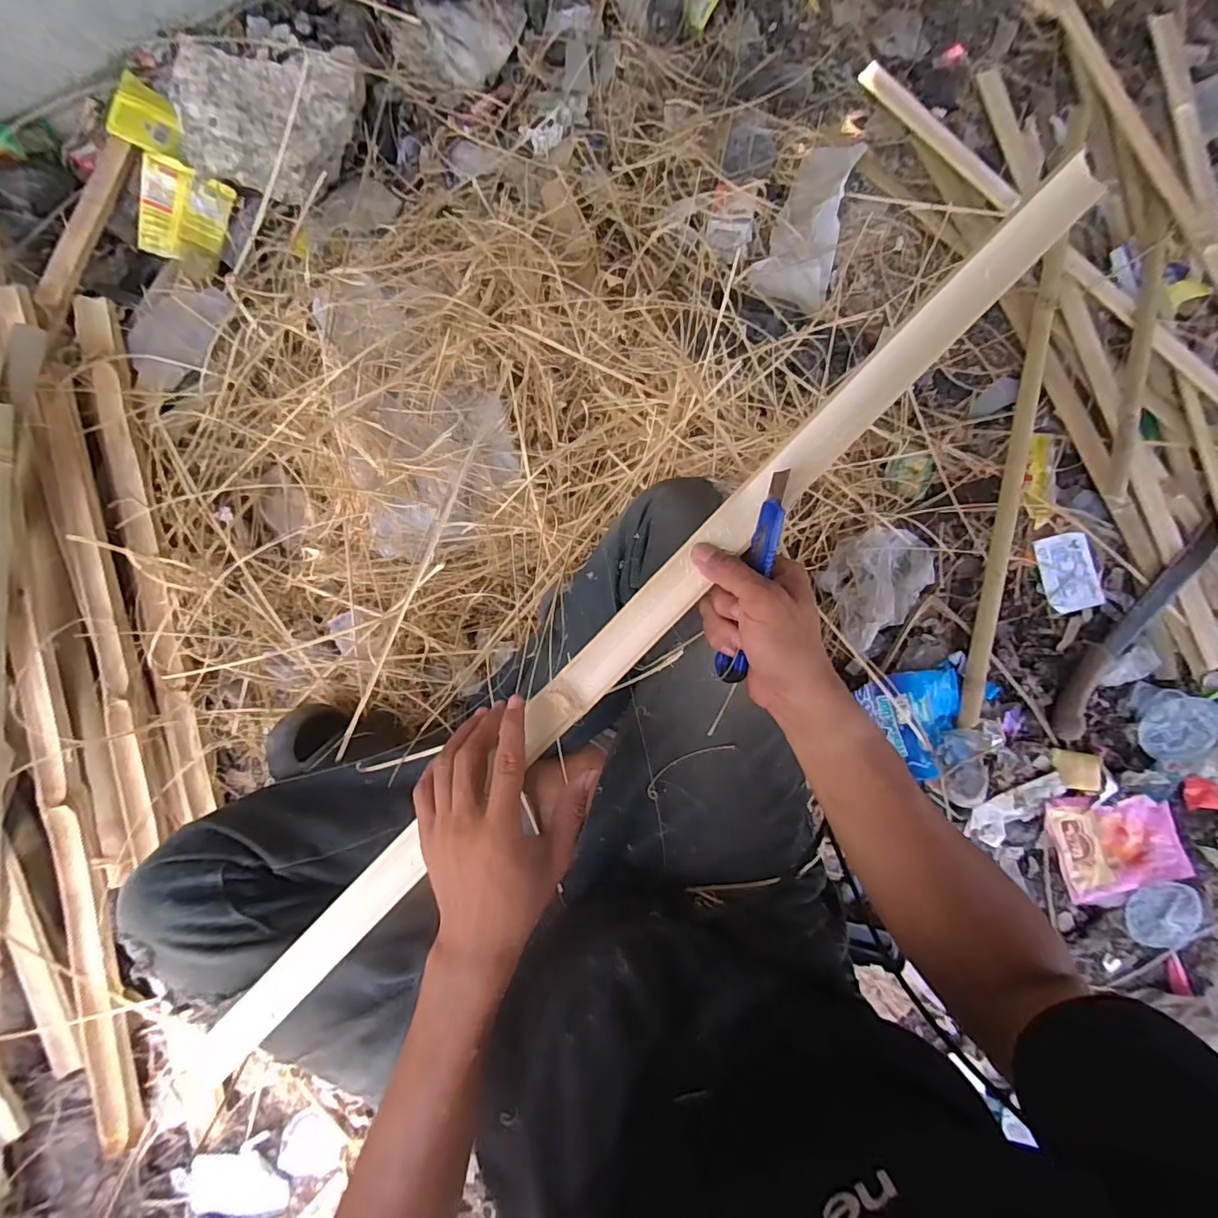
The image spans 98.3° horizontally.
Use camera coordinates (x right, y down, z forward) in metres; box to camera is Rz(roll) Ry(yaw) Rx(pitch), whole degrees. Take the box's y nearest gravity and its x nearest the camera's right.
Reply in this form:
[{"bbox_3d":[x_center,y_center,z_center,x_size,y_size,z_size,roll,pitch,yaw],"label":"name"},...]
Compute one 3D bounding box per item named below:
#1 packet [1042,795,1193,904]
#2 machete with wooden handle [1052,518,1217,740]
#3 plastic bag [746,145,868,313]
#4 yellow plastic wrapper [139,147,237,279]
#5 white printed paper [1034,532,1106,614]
[{"bbox_3d":[0.695,0.320,0.715,0.173,0.016,0.138,-9,84,1],"label":"packet"},{"bbox_3d":[0.726,0.024,0.734,0.057,0.018,0.367,36,87,5],"label":"machete with wooden handle"},{"bbox_3d":[0.302,-0.575,0.781,0.115,0.046,0.243,21,83,0],"label":"plastic bag"},{"bbox_3d":[-0.597,-0.546,0.735,0.103,0.018,0.134,15,93,-23],"label":"yellow plastic wrapper"},{"bbox_3d":[0.656,-0.052,0.751,0.078,0.010,0.109,-17,86,4],"label":"white printed paper"}]

